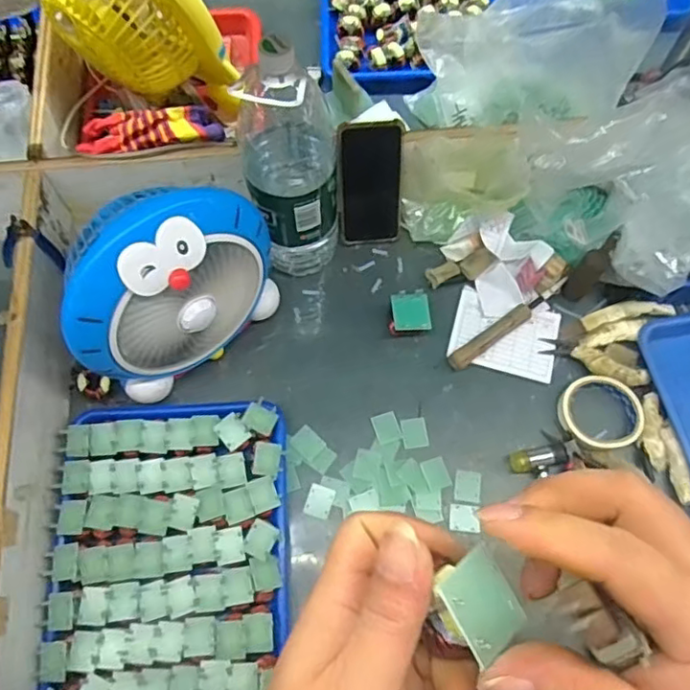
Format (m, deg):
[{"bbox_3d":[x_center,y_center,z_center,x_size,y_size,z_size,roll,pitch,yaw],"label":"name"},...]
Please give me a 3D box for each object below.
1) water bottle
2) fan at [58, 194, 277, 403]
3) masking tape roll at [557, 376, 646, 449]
[{"bbox_3d":[-0.058,-0.188,0.678,0.101,0.325,0.089,-7,69,-3],"label":"water bottle"},{"bbox_3d":[-0.189,-0.068,0.657,0.230,0.209,0.121,-37,73,-13],"label":"fan"},{"bbox_3d":[0.309,0.082,0.728,0.098,0.022,0.088,8,69,3],"label":"masking tape roll"}]

